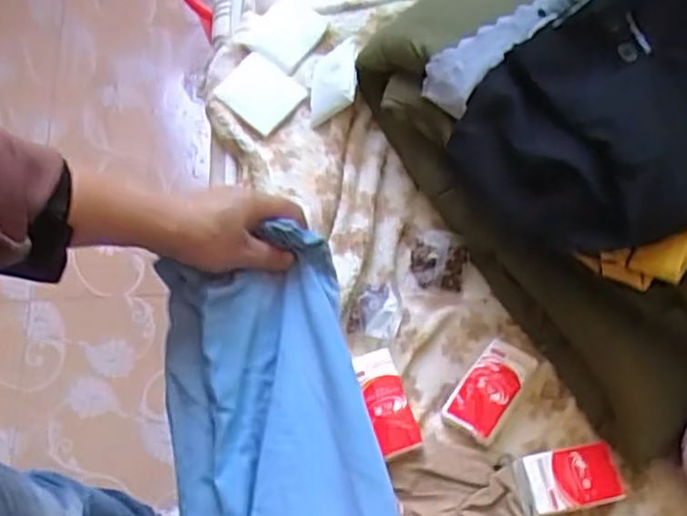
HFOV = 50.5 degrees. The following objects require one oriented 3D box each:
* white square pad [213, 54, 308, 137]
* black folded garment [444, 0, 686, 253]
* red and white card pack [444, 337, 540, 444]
[{"bbox_3d":[-0.100,-0.198,0.883,0.080,0.087,0.012,39,34,-19],"label":"white square pad"},{"bbox_3d":[0.273,-0.136,0.634,0.316,0.106,0.215,-36,70,-2],"label":"black folded garment"},{"bbox_3d":[0.147,0.128,0.723,0.053,0.018,0.100,35,72,12],"label":"red and white card pack"}]

